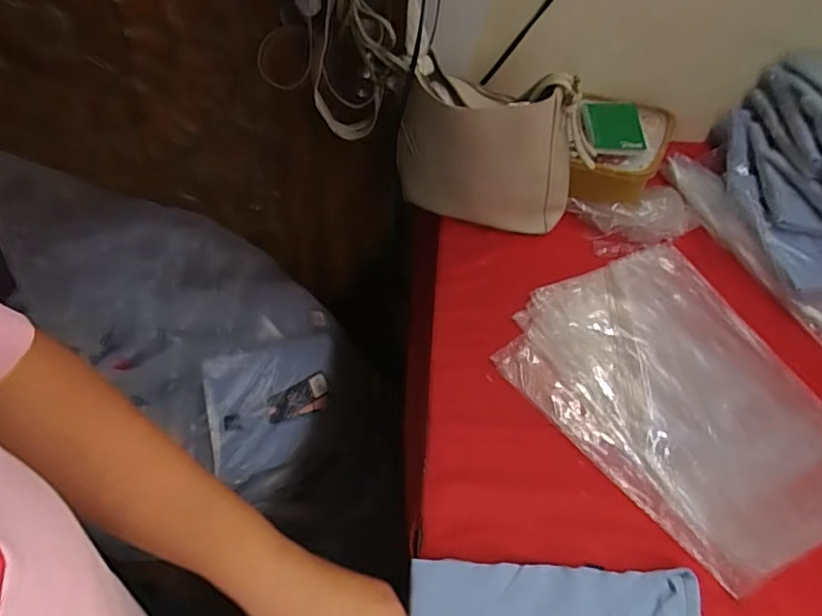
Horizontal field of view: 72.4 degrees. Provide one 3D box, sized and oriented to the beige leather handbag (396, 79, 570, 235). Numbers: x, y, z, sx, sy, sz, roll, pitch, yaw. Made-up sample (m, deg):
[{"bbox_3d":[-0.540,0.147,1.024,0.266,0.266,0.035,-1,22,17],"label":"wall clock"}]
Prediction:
[{"bbox_3d":[0.094,-0.196,0.744,0.245,0.203,0.067,15,52,7],"label":"beige leather handbag"}]

